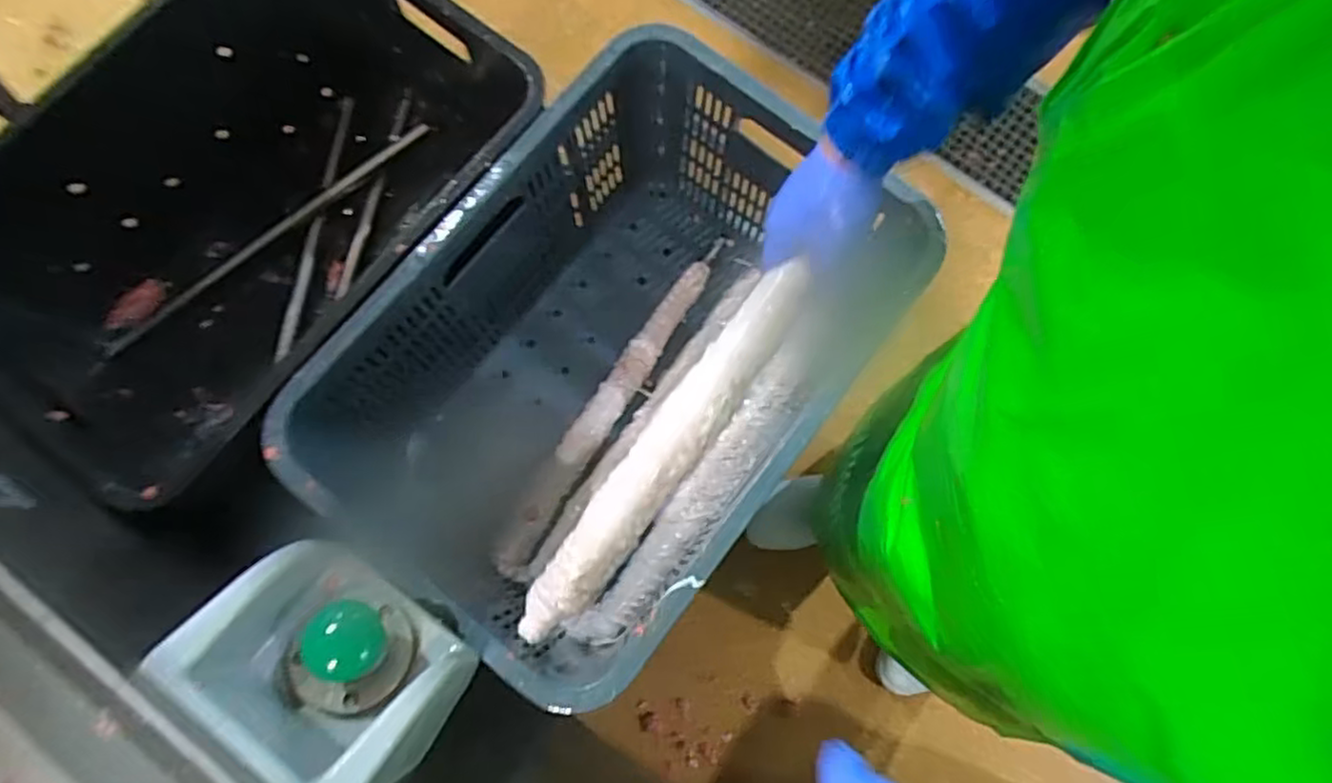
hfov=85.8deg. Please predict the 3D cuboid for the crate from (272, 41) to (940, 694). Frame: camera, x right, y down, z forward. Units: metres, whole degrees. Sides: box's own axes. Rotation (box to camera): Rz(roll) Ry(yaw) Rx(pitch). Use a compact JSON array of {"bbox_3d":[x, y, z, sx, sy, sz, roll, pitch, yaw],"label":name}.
[{"bbox_3d":[-0.046,-0.020,0.705,0.351,0.294,0.516,37,79,7],"label":"crate"}]

